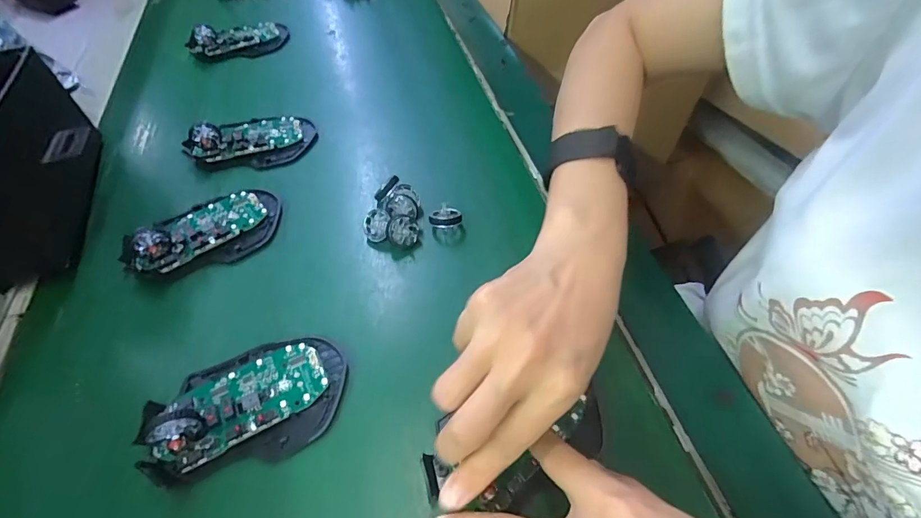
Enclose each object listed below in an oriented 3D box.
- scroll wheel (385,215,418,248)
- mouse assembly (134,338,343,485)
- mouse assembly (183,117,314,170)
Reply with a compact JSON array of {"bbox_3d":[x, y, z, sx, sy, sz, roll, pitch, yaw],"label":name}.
[{"bbox_3d":[-0.046,-0.022,0.343,0.025,0.009,0.025,0,90,-12],"label":"scroll wheel"},{"bbox_3d":[-0.129,0.089,0.268,0.112,0.028,0.071,-12,54,-13],"label":"mouse assembly"},{"bbox_3d":[-0.201,-0.117,0.416,0.113,0.029,0.063,-2,53,-6],"label":"mouse assembly"}]

